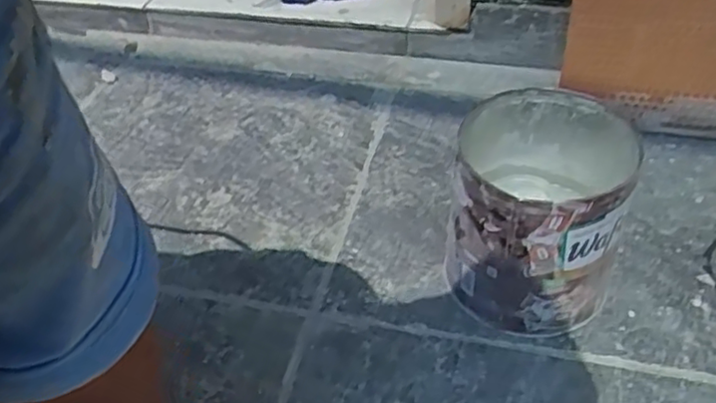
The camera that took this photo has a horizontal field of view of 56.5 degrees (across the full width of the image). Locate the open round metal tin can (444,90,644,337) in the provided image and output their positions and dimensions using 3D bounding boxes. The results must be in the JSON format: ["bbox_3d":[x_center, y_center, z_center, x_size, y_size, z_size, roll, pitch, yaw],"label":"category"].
[{"bbox_3d":[0.153,0.011,0.582,0.146,0.153,0.158,9,43,14],"label":"open round metal tin can"}]

